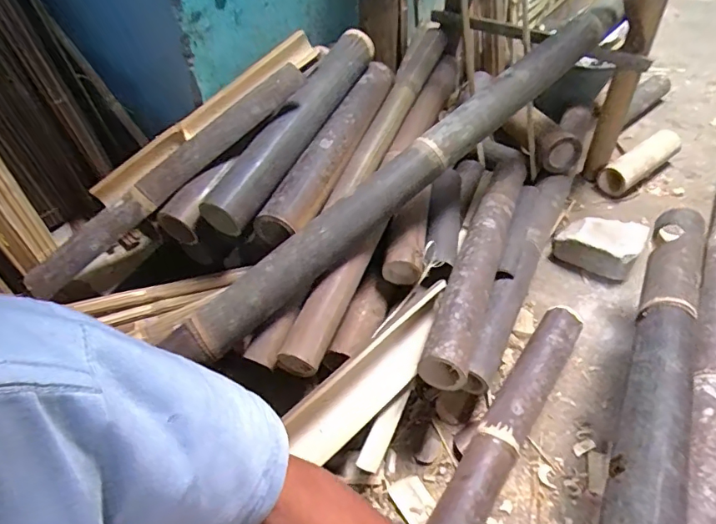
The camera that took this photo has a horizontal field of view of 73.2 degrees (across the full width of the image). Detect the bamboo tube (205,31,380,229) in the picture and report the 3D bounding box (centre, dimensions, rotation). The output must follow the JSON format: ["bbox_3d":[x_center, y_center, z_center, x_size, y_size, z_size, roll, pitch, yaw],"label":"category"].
[{"bbox_3d":[-0.106,-0.249,0.879,0.075,0.070,0.487,24,67,22],"label":"bamboo tube"}]

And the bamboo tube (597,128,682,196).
[{"bbox_3d":[0.674,-0.235,1.145,0.241,0.074,0.069,-31,54,-21],"label":"bamboo tube"}]

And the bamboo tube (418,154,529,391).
[{"bbox_3d":[0.213,-0.023,0.827,0.076,0.081,0.542,17,50,15],"label":"bamboo tube"}]

